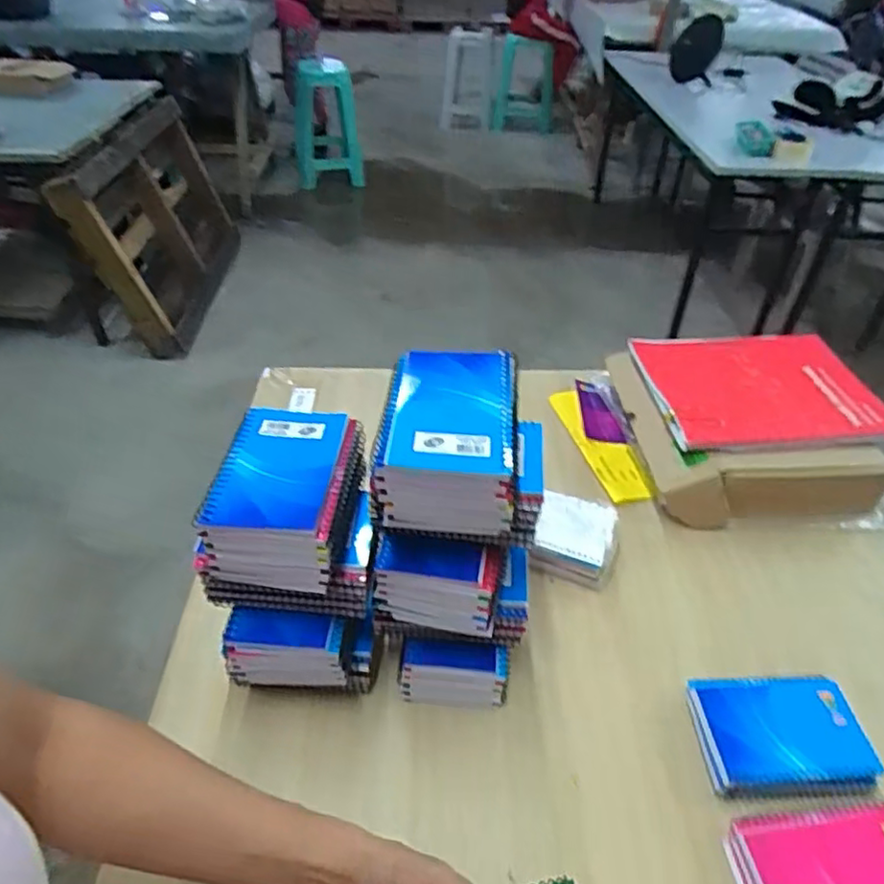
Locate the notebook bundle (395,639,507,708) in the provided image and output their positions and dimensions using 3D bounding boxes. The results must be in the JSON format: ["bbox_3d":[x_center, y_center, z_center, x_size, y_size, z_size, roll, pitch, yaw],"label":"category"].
[{"bbox_3d":[0.011,0.203,0.564,0.091,0.054,0.032,6,42,5],"label":"notebook bundle"}]

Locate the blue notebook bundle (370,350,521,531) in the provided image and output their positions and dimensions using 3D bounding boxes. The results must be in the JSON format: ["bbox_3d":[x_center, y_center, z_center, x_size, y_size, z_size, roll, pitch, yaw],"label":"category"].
[{"bbox_3d":[0.006,-0.006,0.464,0.091,0.057,0.131,4,41,2],"label":"blue notebook bundle"}]

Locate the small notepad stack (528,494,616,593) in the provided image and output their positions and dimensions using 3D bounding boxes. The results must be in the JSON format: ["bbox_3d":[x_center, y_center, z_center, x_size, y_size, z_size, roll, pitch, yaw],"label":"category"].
[{"bbox_3d":[0.141,0.101,0.691,0.094,0.042,0.086,15,43,14],"label":"small notepad stack"}]

